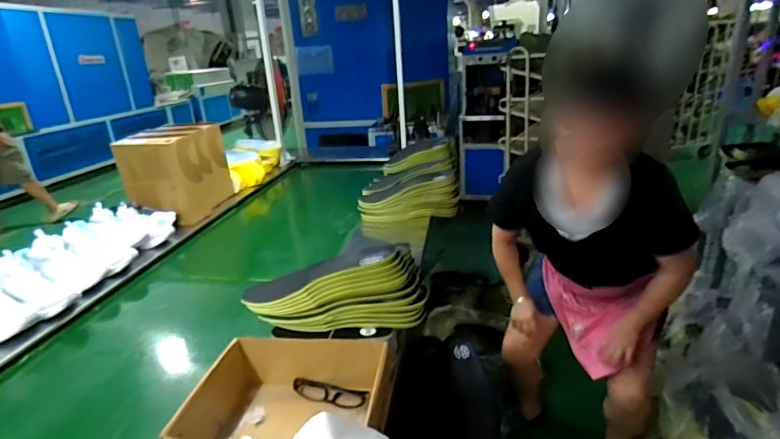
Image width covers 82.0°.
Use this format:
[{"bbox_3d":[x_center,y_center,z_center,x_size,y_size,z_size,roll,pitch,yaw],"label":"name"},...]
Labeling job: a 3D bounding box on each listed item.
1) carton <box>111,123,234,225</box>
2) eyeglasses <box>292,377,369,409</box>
[{"bbox_3d":[-0.745,-0.167,1.590,0.217,0.292,0.332,-1,22,7],"label":"carton"},{"bbox_3d":[-0.100,0.289,0.743,0.133,0.027,0.032,3,22,16],"label":"eyeglasses"}]

